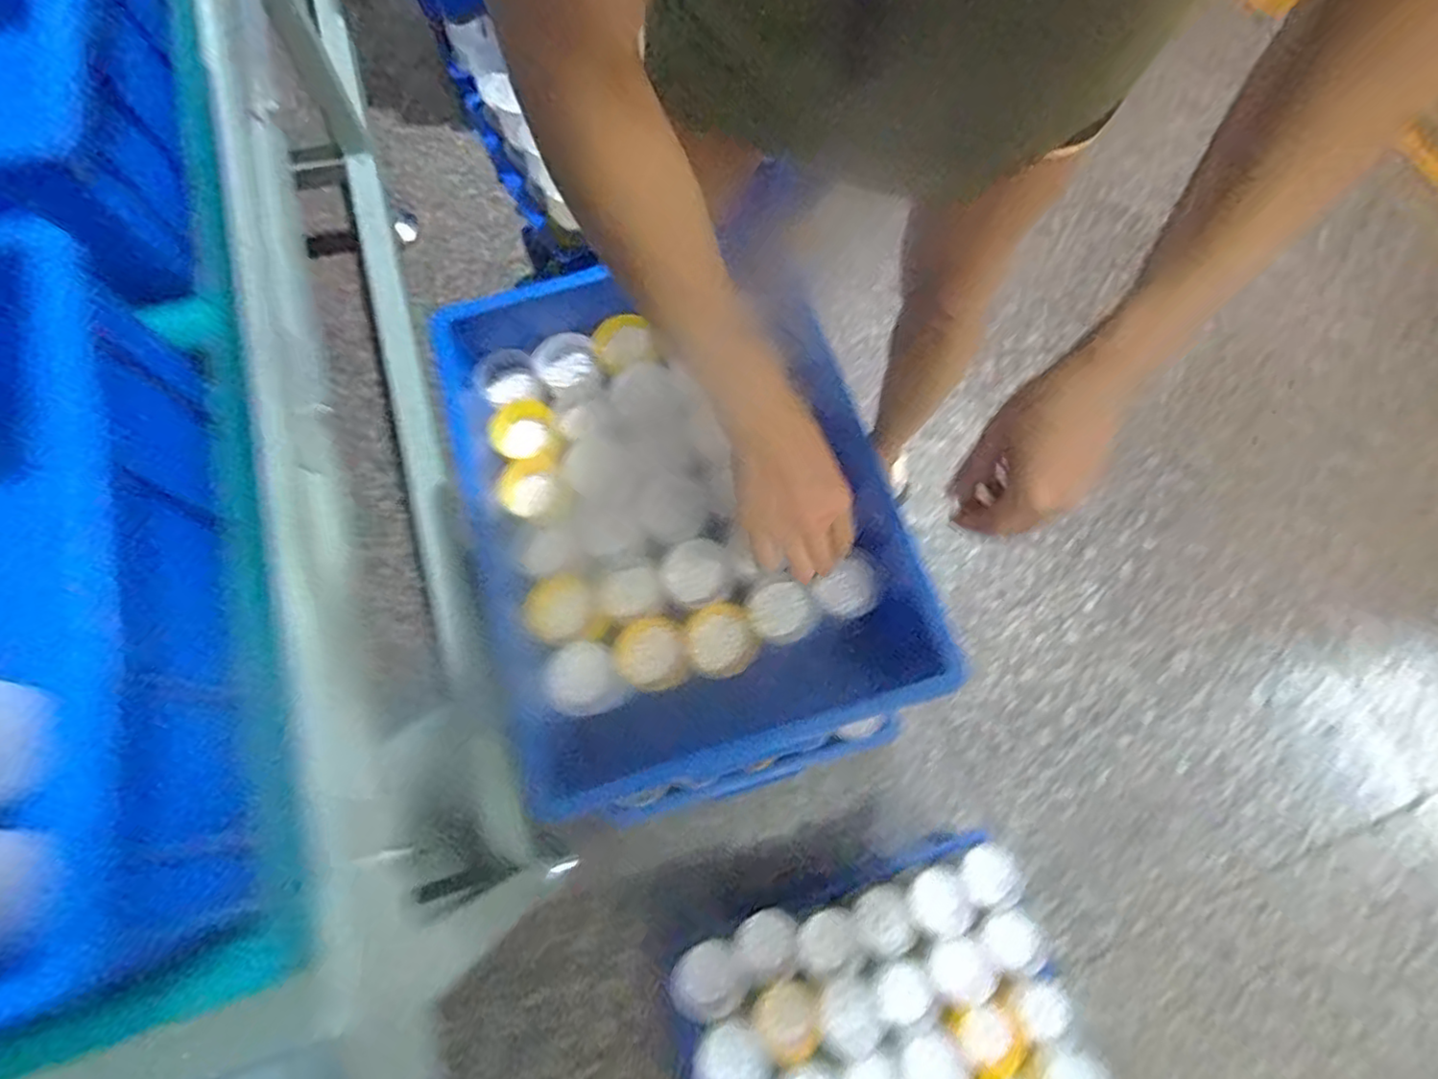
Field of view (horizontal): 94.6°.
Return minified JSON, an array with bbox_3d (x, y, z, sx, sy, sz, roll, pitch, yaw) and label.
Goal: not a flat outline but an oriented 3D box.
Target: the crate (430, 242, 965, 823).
[{"bbox_3d":[-0.043,-0.034,0.624,0.351,0.126,0.445,-16,70,-8],"label":"crate"}]

